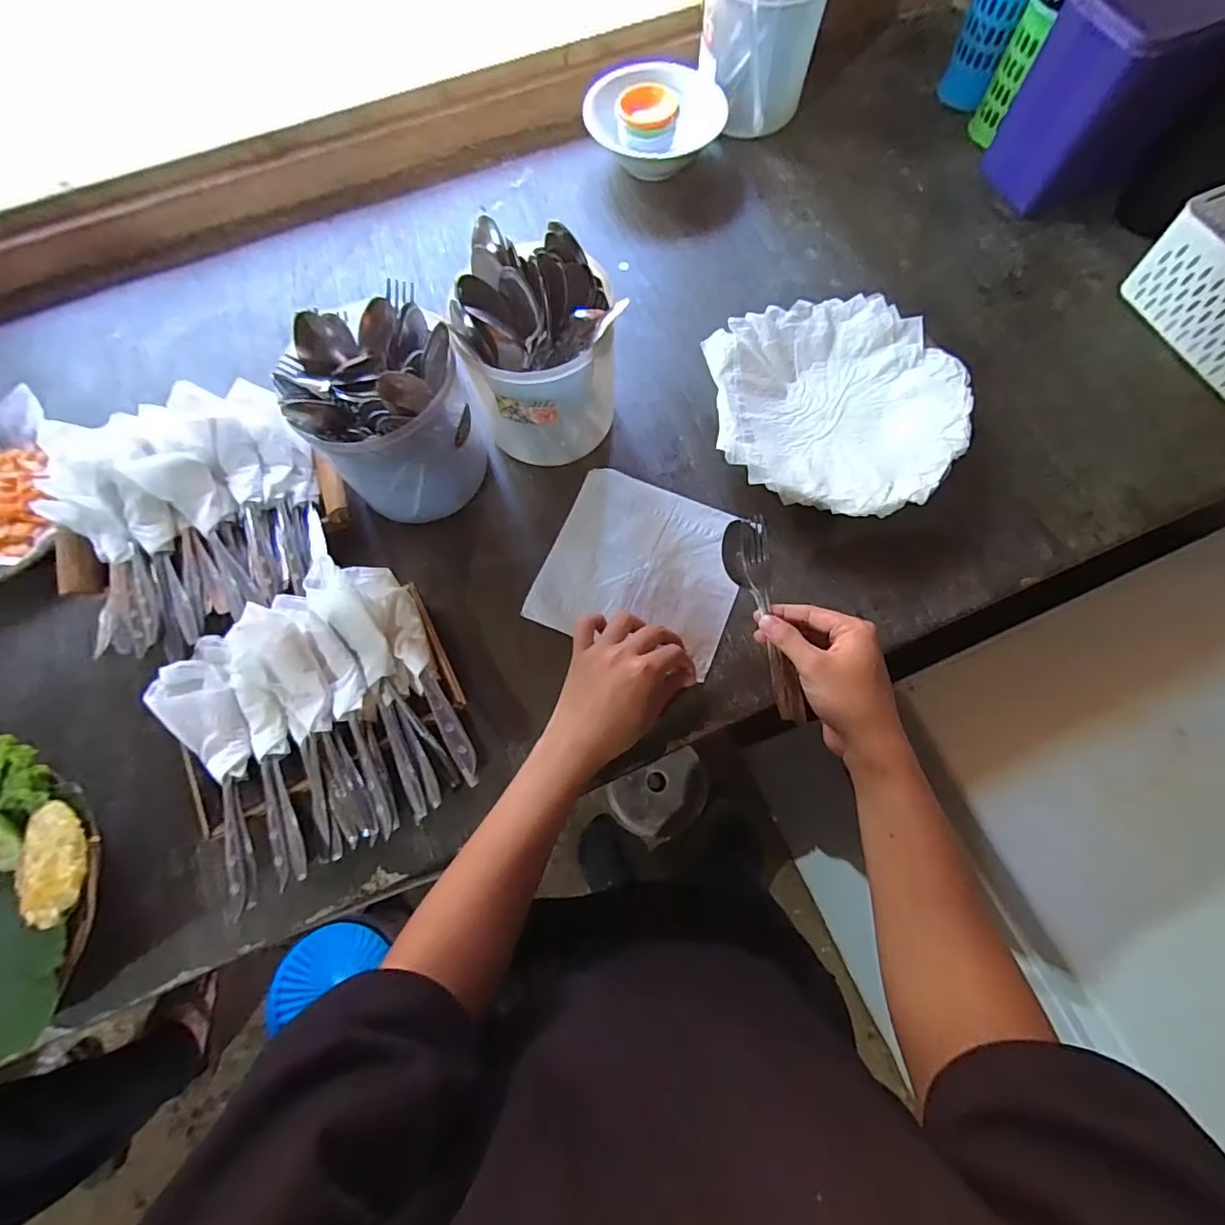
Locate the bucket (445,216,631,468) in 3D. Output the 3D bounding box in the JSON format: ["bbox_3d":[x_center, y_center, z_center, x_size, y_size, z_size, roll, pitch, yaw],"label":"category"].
[{"bbox_3d":[-0.064,-0.234,0.498,0.124,0.160,0.131,0,72,1],"label":"bucket"}]

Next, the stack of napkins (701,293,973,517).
[{"bbox_3d":[0.226,-0.206,0.542,0.242,0.046,0.240,-3,72,0],"label":"stack of napkins"}]

